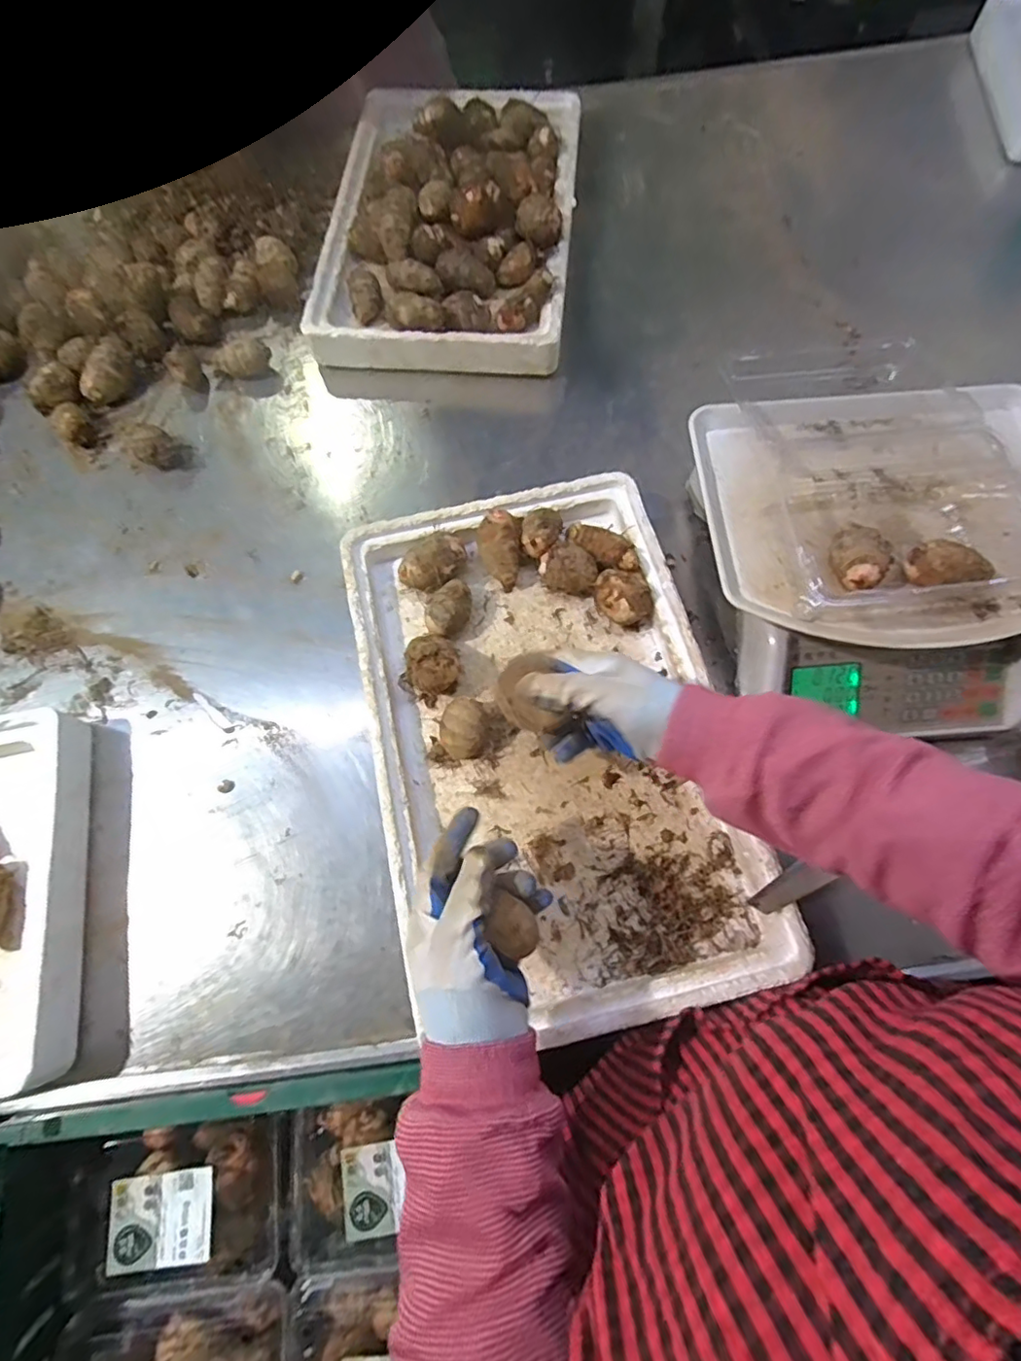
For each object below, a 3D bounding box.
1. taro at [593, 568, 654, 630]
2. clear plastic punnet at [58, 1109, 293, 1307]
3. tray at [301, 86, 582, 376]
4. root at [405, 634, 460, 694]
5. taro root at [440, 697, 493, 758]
[{"bbox_3d":[0.104,-0.076,0.536,0.044,0.044,0.052,-22,71,-5],"label":"taro"},{"bbox_3d":[-0.265,0.423,0.465,0.195,0.039,0.129,-11,70,-1],"label":"clear plastic punnet"},{"bbox_3d":[-0.075,-0.610,0.730,0.300,0.102,0.484,4,69,2],"label":"tray"},{"bbox_3d":[-0.068,-0.012,0.515,0.045,0.050,0.051,-11,70,-1],"label":"root"},{"bbox_3d":[-0.038,0.043,0.500,0.042,0.039,0.047,-4,70,2],"label":"taro root"}]

